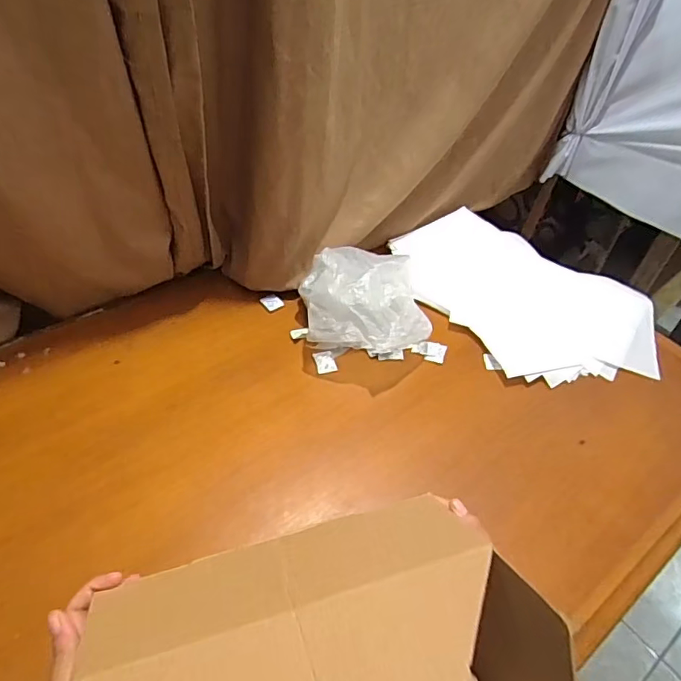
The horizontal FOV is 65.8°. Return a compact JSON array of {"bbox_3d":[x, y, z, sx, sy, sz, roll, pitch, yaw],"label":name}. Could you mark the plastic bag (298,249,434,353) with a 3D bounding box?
[{"bbox_3d":[0.040,-0.055,0.816,0.201,0.133,0.190,4,46,-2],"label":"plastic bag"}]

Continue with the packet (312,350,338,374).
[{"bbox_3d":[-0.023,0.033,0.802,0.029,0.005,0.042,-8,47,-13],"label":"packet"}]

